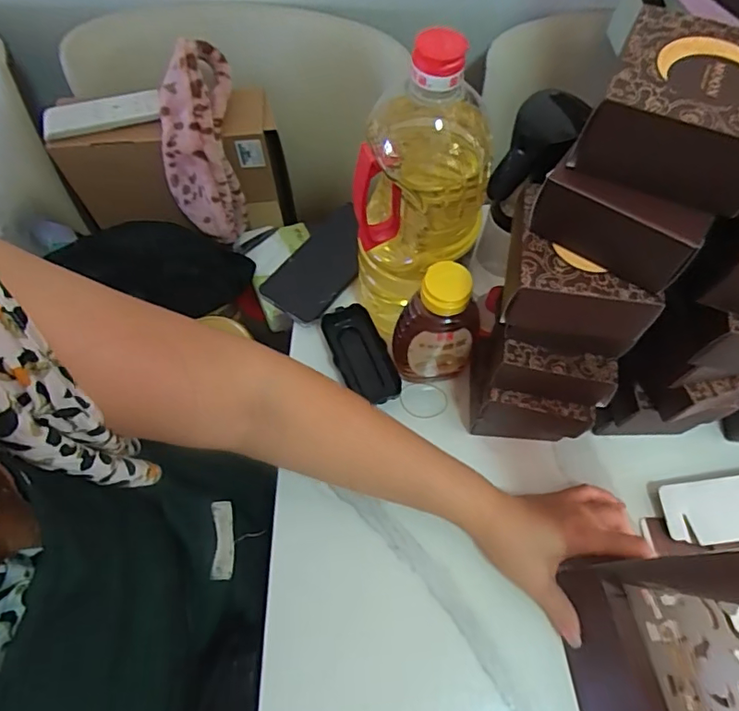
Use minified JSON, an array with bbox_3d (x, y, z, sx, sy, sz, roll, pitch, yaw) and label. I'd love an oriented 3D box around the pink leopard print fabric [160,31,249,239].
[{"bbox_3d":[-0.207,-0.251,0.642,0.080,0.226,0.075,-2,28,0],"label":"pink leopard print fabric"}]

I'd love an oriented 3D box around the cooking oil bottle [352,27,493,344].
[{"bbox_3d":[0.041,-0.127,0.452,0.107,0.283,0.101,12,66,6],"label":"cooking oil bottle"}]

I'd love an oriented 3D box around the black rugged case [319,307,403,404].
[{"bbox_3d":[-0.008,0.003,0.537,0.052,0.027,0.108,-21,67,-9],"label":"black rugged case"}]

